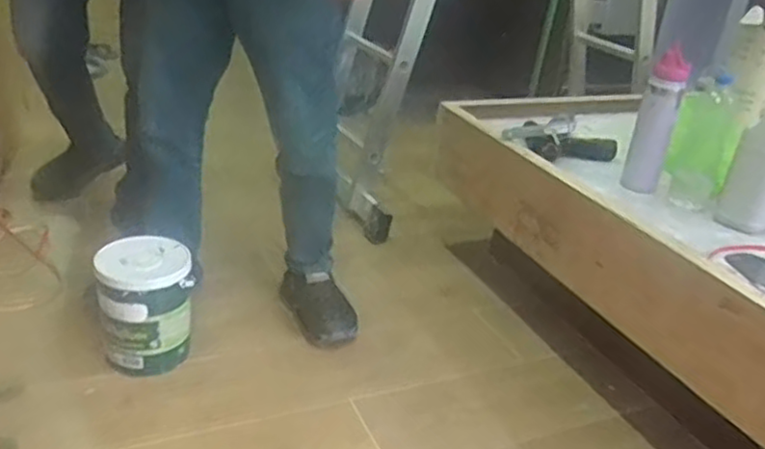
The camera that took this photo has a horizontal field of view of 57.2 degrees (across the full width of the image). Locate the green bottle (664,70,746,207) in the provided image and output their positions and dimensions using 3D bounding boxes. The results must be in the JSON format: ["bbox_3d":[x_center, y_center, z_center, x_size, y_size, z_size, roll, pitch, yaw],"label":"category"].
[{"bbox_3d":[0.640,-0.158,1.402,0.131,0.225,0.078,23,31,29],"label":"green bottle"}]

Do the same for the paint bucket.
[{"bbox_3d":[-0.459,0.157,1.366,0.166,0.206,0.168,5,29,-3],"label":"paint bucket"}]

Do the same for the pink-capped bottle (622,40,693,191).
[{"bbox_3d":[0.553,-0.205,1.420,0.079,0.275,0.085,17,29,21],"label":"pink-capped bottle"}]

